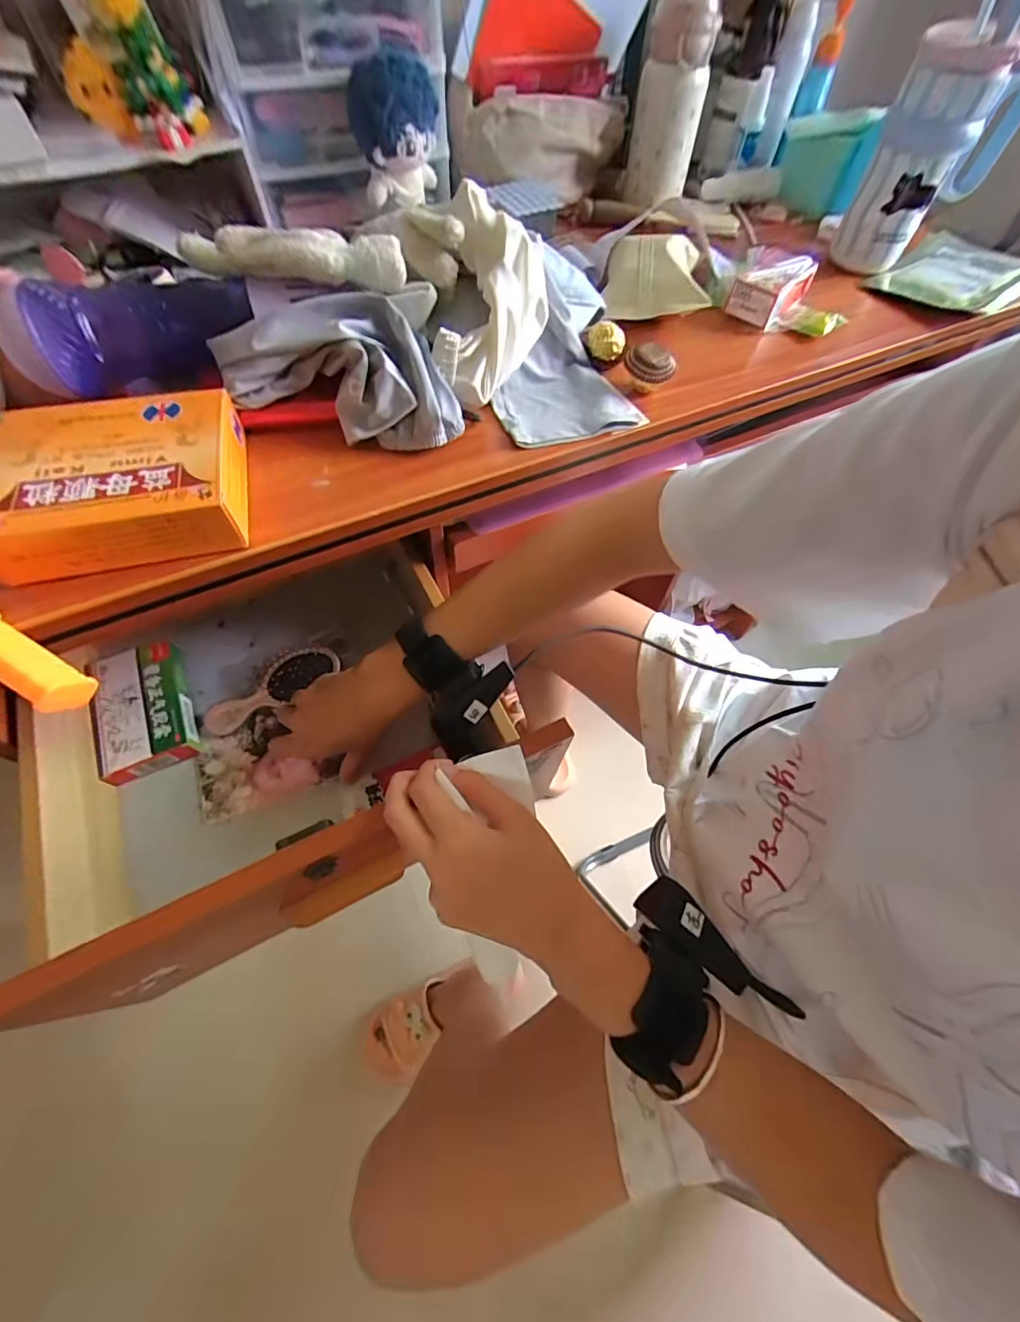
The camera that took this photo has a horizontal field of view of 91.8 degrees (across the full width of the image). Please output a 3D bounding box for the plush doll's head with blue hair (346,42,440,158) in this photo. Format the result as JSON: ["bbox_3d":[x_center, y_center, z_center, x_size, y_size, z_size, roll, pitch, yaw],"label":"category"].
[{"bbox_3d":[-0.107,-0.509,0.455,0.082,0.061,0.085,-8,60,-7],"label":"plush doll's head with blue hair"}]

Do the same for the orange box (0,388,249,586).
[{"bbox_3d":[-0.256,-0.122,0.328,0.141,0.040,0.118,-12,61,-9],"label":"orange box"}]

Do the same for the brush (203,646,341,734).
[{"bbox_3d":[-0.236,0.028,0.489,0.134,0.032,0.042,-34,66,-20],"label":"brush"}]

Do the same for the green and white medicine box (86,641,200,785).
[{"bbox_3d":[-0.353,0.043,0.473,0.079,0.027,0.127,-20,62,-13],"label":"green and white medicine box"}]

